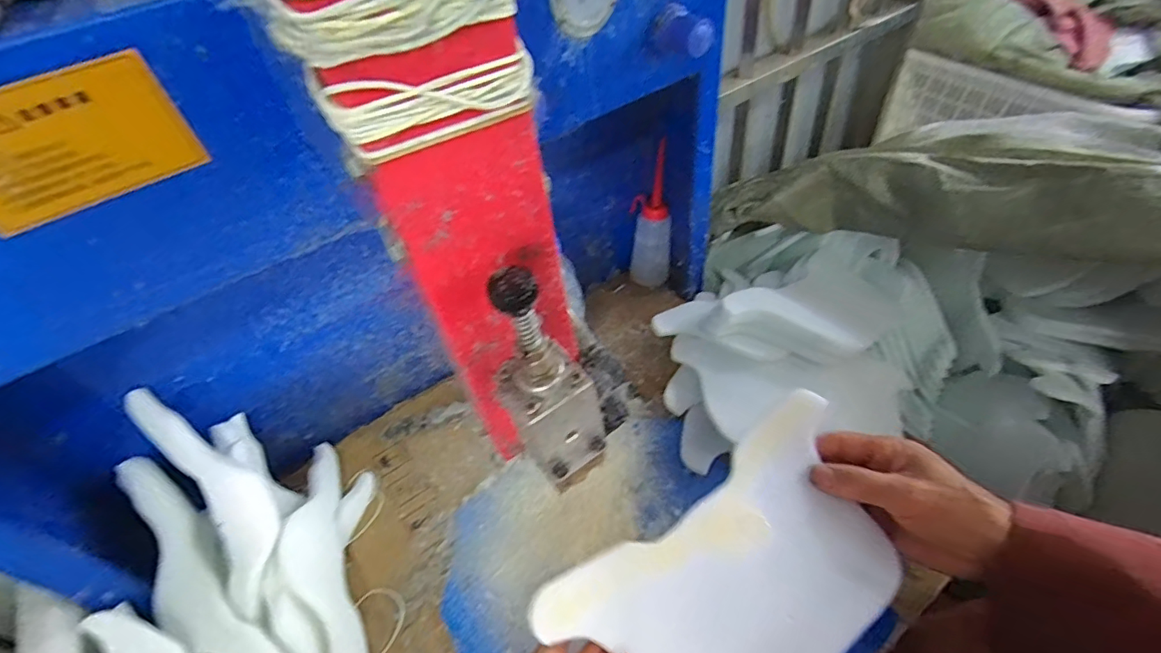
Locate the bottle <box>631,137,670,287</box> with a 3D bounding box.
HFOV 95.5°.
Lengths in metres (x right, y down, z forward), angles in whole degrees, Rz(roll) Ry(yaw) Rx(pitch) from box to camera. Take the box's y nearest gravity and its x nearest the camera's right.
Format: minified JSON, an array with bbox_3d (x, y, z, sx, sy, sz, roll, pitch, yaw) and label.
[{"bbox_3d":[0.090,-0.131,0.681,0.053,0.173,0.052,-8,48,0],"label":"bottle"}]

